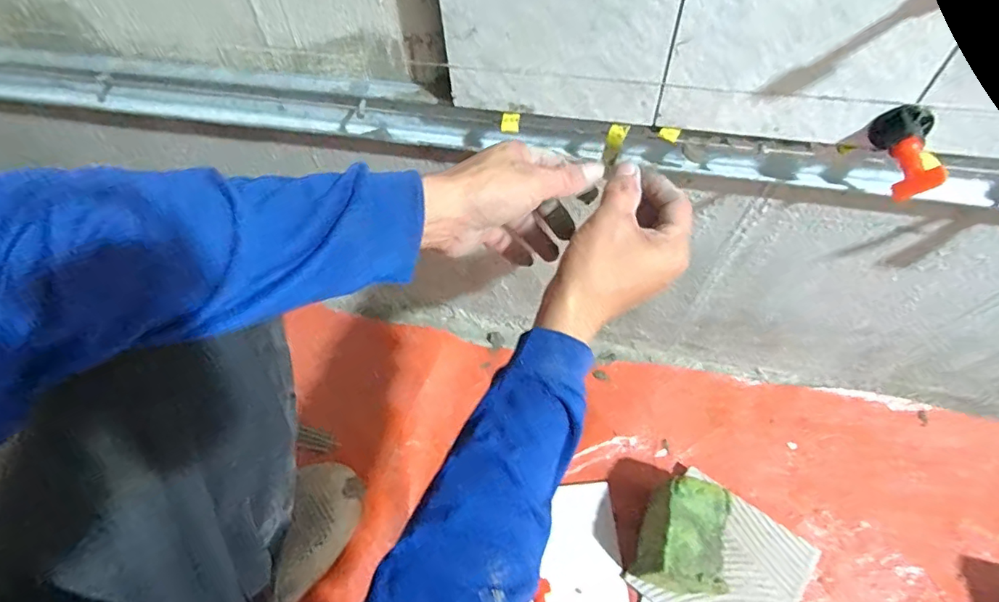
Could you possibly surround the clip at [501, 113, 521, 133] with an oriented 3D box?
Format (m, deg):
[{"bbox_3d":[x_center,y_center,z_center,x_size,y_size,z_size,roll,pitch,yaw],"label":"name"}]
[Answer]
[{"bbox_3d":[0.008,-0.133,0.383,0.014,0.013,0.004,-2,18,-10],"label":"clip"}]

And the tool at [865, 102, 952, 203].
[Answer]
[{"bbox_3d":[0.247,-0.088,0.308,0.031,0.026,0.056,10,60,11],"label":"tool"}]

